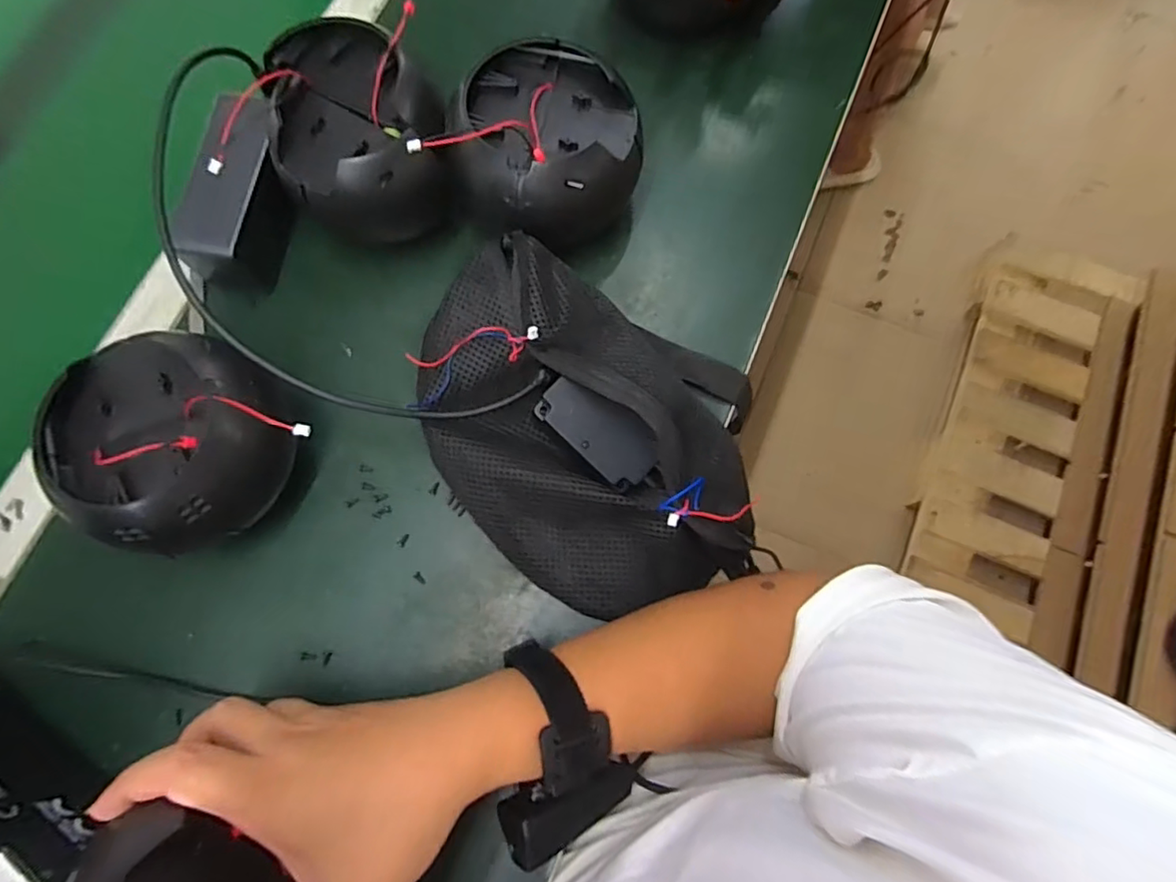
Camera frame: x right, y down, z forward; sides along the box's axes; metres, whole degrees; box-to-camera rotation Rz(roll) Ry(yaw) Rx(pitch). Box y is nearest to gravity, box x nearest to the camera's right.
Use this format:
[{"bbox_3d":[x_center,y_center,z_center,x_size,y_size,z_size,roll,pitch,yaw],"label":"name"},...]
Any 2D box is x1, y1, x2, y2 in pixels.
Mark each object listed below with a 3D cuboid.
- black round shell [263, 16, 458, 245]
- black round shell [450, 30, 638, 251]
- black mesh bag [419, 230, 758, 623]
[{"bbox_3d":[-0.158,-0.208,0.432,0.117,0.089,0.143,-14,76,-3],"label":"black round shell"},{"bbox_3d":[-0.031,-0.194,0.421,0.126,0.088,0.122,-26,76,-6],"label":"black round shell"},{"bbox_3d":[0.000,-0.004,0.378,0.238,0.080,0.184,25,77,7],"label":"black mesh bag"}]

